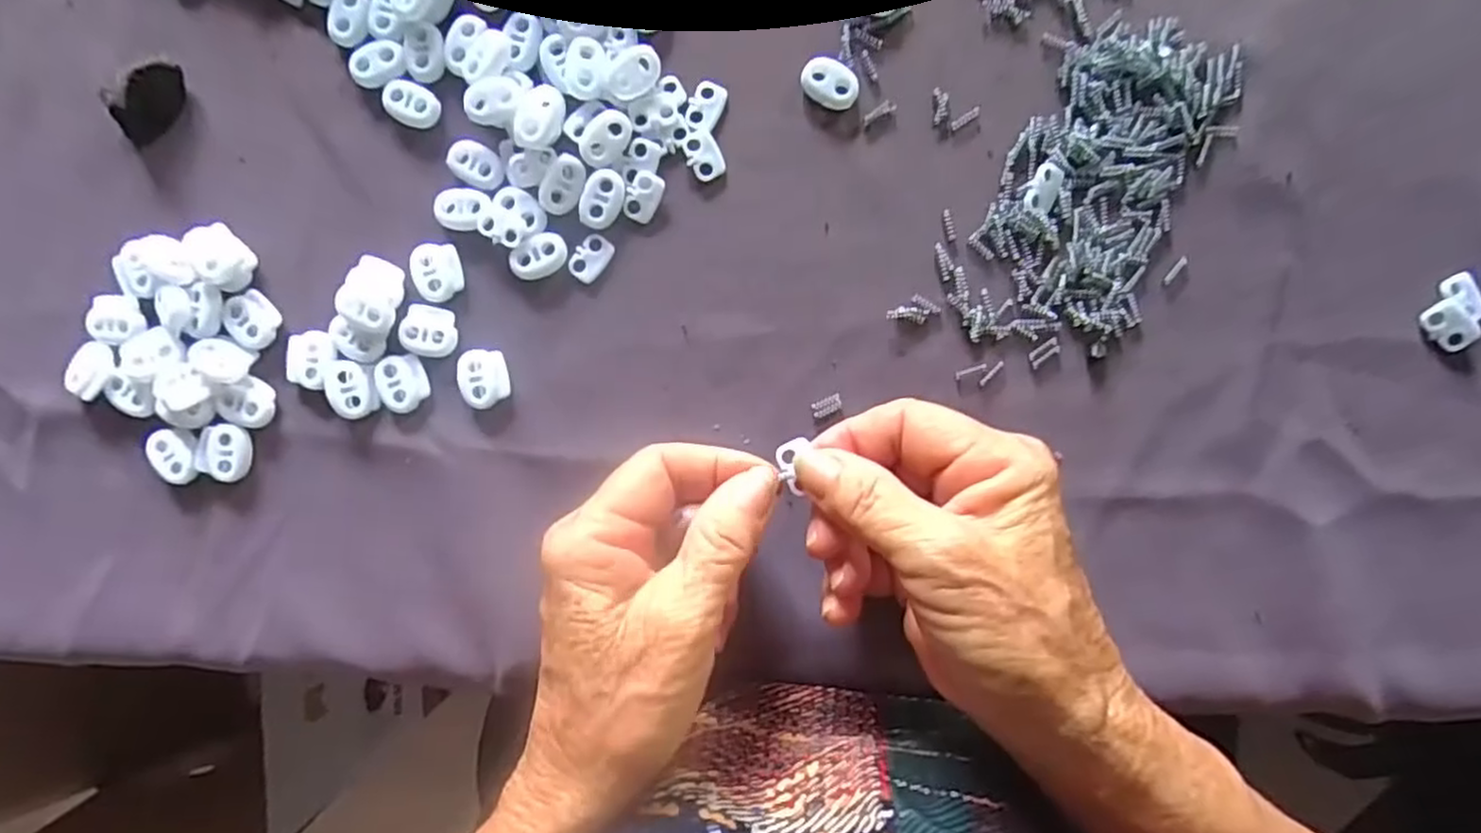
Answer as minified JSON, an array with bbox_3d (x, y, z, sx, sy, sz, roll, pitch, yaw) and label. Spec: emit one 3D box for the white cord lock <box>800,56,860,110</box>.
[{"bbox_3d":[0.034,-0.126,0.275,0.022,0.007,0.016,41,93,0],"label":"white cord lock"}]

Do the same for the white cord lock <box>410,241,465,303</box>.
[{"bbox_3d":[-0.118,-0.057,0.281,0.018,0.004,0.023,-12,92,2],"label":"white cord lock"}]

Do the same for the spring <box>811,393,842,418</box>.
[{"bbox_3d":[0.033,-0.004,0.277,0.012,0.004,0.007,-21,91,2],"label":"spring"}]

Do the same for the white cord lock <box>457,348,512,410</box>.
[{"bbox_3d":[-0.099,-0.015,0.282,0.017,0.006,0.023,-14,92,2],"label":"white cord lock"}]

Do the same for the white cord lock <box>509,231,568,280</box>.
[{"bbox_3d":[-0.078,-0.062,0.279,0.022,0.004,0.015,-35,91,3],"label":"white cord lock"}]

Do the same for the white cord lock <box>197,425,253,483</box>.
[{"bbox_3d":[-0.203,0.014,0.285,0.019,0.006,0.022,10,92,1],"label":"white cord lock"}]

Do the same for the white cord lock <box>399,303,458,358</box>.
[{"bbox_3d":[-0.121,-0.033,0.282,0.021,0.004,0.019,7,92,2],"label":"white cord lock"}]

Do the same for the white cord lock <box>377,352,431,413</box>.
[{"bbox_3d":[-0.132,-0.013,0.281,0.018,0.004,0.022,-16,92,2],"label":"white cord lock"}]

